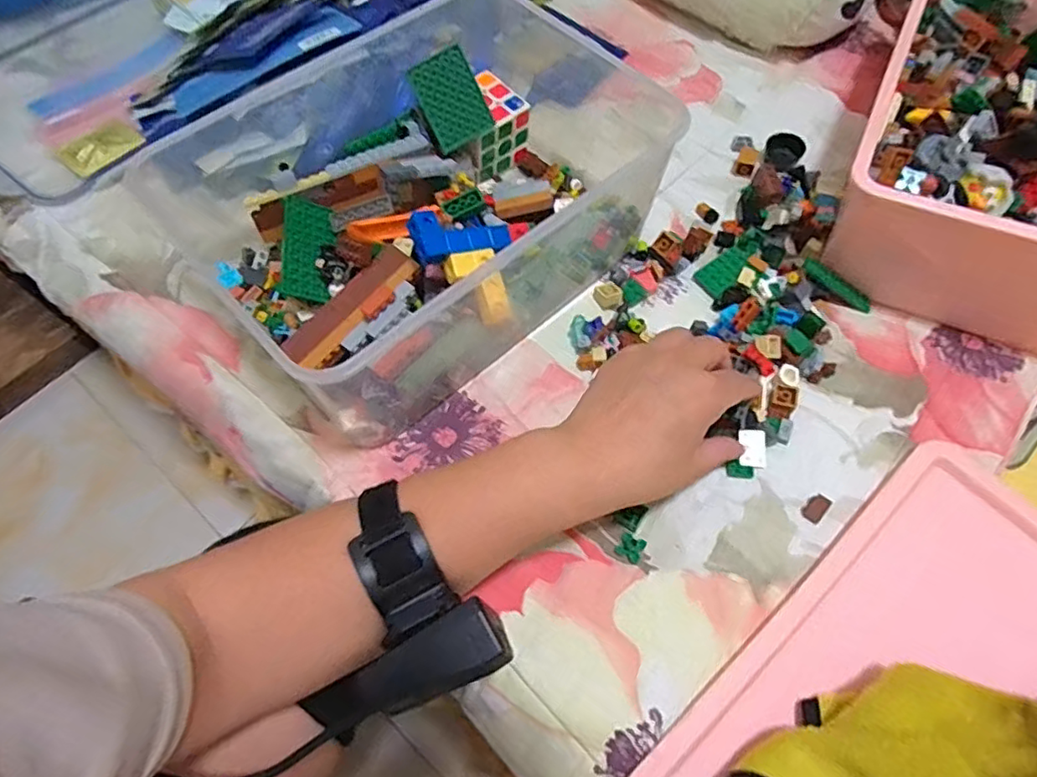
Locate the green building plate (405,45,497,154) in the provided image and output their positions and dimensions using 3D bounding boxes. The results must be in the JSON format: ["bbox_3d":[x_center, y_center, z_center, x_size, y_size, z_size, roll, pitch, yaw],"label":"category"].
[{"bbox_3d":[-0.052,-0.221,0.463,0.050,0.064,0.004,-37,30,-10],"label":"green building plate"}]

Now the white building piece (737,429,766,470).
[{"bbox_3d":[0.157,0.040,0.403,0.018,0.004,0.026,9,66,6],"label":"white building piece"}]

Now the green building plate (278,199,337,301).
[{"bbox_3d":[-0.155,-0.102,0.441,0.036,0.007,0.076,4,77,-17],"label":"green building plate"}]

